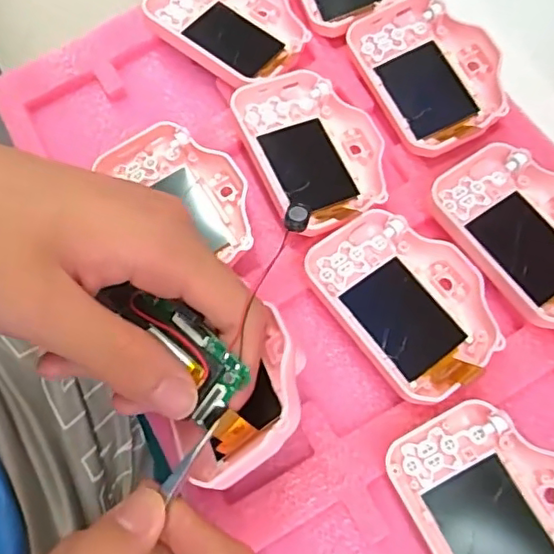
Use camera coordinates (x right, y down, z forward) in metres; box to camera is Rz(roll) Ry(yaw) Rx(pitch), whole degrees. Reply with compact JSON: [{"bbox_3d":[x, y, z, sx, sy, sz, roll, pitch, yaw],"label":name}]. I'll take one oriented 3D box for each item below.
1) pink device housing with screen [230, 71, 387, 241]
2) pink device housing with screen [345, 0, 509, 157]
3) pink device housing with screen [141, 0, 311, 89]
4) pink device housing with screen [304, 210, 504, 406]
[{"bbox_3d":[0.019,-0.063,0.288,0.058,0.013,0.087,-29,70,-5],"label":"pink device housing with screen"},{"bbox_3d":[0.077,-0.105,0.295,0.058,0.015,0.085,-27,70,-5],"label":"pink device housing with screen"},{"bbox_3d":[-0.027,-0.138,0.317,0.082,0.012,0.061,33,76,15],"label":"pink device housing with screen"},{"bbox_3d":[0.056,0.010,0.260,0.059,0.014,0.083,-38,71,-8],"label":"pink device housing with screen"}]

